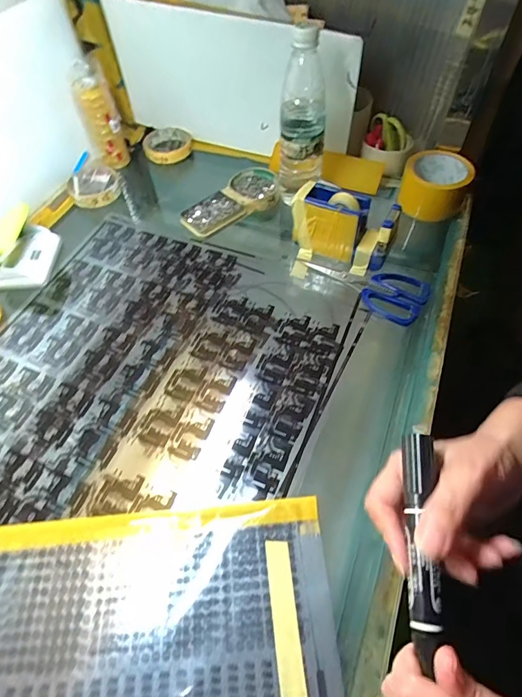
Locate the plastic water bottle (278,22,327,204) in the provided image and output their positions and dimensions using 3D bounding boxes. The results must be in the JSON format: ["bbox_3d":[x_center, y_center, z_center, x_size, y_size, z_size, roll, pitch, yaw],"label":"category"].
[{"bbox_3d":[0.058,-0.309,0.565,0.067,0.221,0.059,2,55,5],"label":"plastic water bottle"}]

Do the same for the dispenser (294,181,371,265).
[{"bbox_3d":[0.094,-0.170,0.550,0.096,0.082,0.048,23,60,18],"label":"dispenser"}]

